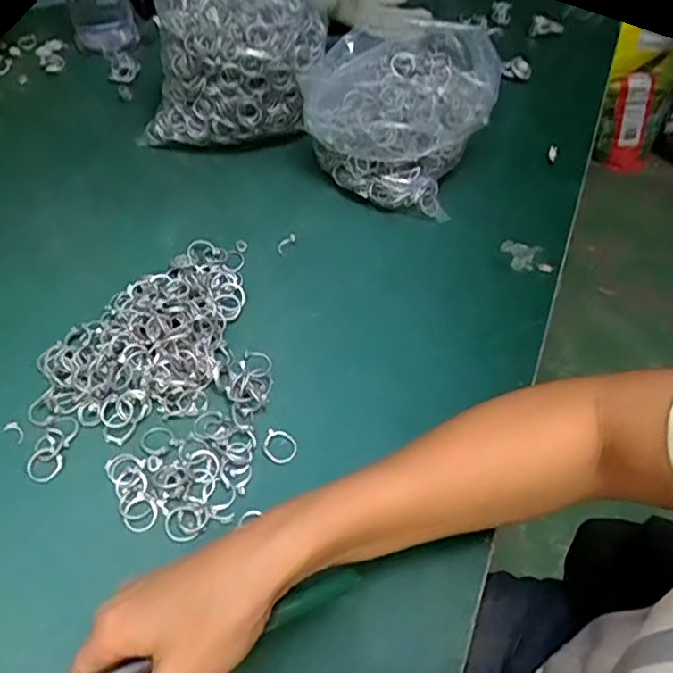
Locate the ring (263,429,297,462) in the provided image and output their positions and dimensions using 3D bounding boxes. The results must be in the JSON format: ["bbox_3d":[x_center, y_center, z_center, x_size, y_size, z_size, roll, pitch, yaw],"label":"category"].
[{"bbox_3d":[-0.039,0.076,0.434,0.023,0.005,0.021,1,56,-1],"label":"ring"}]

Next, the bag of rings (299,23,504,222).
[{"bbox_3d":[0.058,-0.200,0.563,0.147,0.109,0.143,35,62,20],"label":"bag of rings"}]

